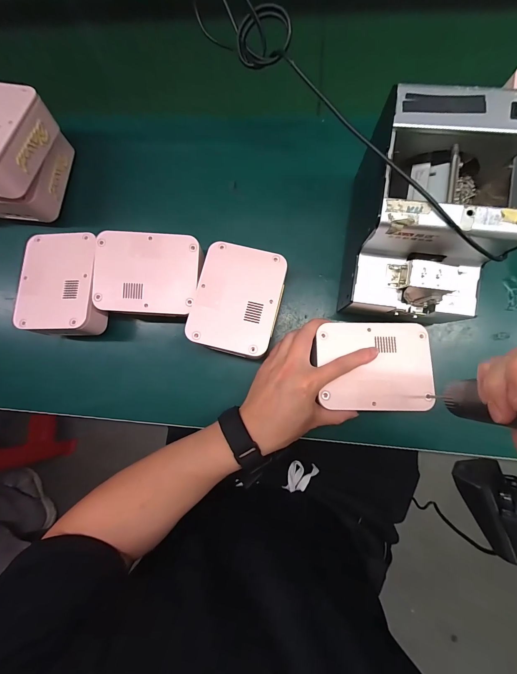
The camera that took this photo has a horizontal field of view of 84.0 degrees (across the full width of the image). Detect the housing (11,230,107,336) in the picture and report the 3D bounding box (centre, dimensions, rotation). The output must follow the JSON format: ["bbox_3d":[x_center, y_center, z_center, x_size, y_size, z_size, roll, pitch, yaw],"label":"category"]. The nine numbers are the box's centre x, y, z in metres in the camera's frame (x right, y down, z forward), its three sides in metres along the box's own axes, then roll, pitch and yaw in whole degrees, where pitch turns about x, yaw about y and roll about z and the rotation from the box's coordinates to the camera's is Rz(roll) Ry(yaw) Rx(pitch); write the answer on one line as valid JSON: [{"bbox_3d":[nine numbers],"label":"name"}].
[{"bbox_3d":[-0.254,-0.067,0.376,0.102,0.041,0.131,0,83,5],"label":"housing"}]

